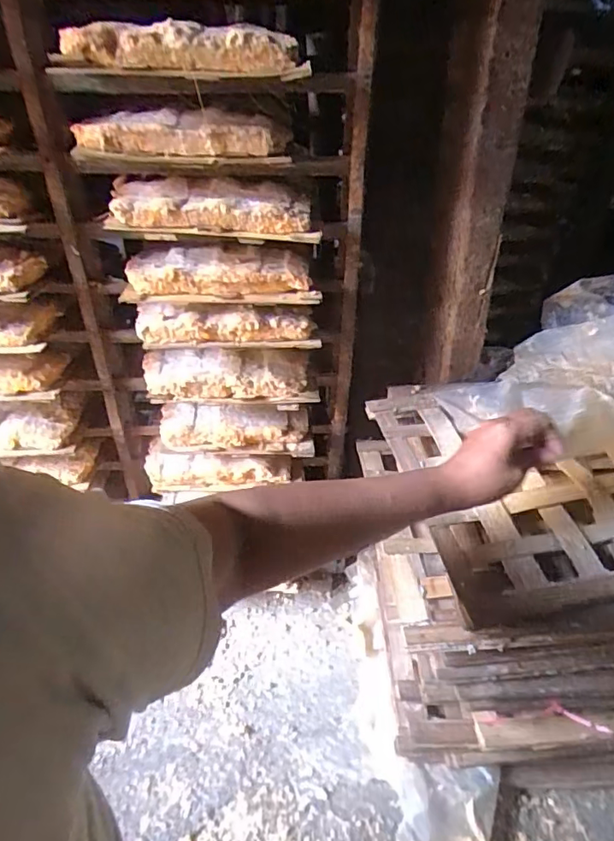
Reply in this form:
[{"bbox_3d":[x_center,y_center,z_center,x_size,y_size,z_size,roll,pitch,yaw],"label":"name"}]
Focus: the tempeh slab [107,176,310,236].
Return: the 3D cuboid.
[{"bbox_3d":[-0.110,-0.245,0.613,0.225,0.043,0.079,0,35,2],"label":"tempeh slab"}]

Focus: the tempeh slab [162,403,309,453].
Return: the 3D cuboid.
[{"bbox_3d":[-0.109,0.006,0.804,0.216,0.043,0.073,-2,35,-1],"label":"tempeh slab"}]

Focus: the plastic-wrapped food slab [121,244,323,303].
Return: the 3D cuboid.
[{"bbox_3d":[-0.104,-0.182,0.669,0.236,0.045,0.084,-1,35,1],"label":"plastic-wrapped food slab"}]

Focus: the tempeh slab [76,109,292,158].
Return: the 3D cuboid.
[{"bbox_3d":[-0.131,-0.312,0.578,0.208,0.040,0.091,3,36,6],"label":"tempeh slab"}]

